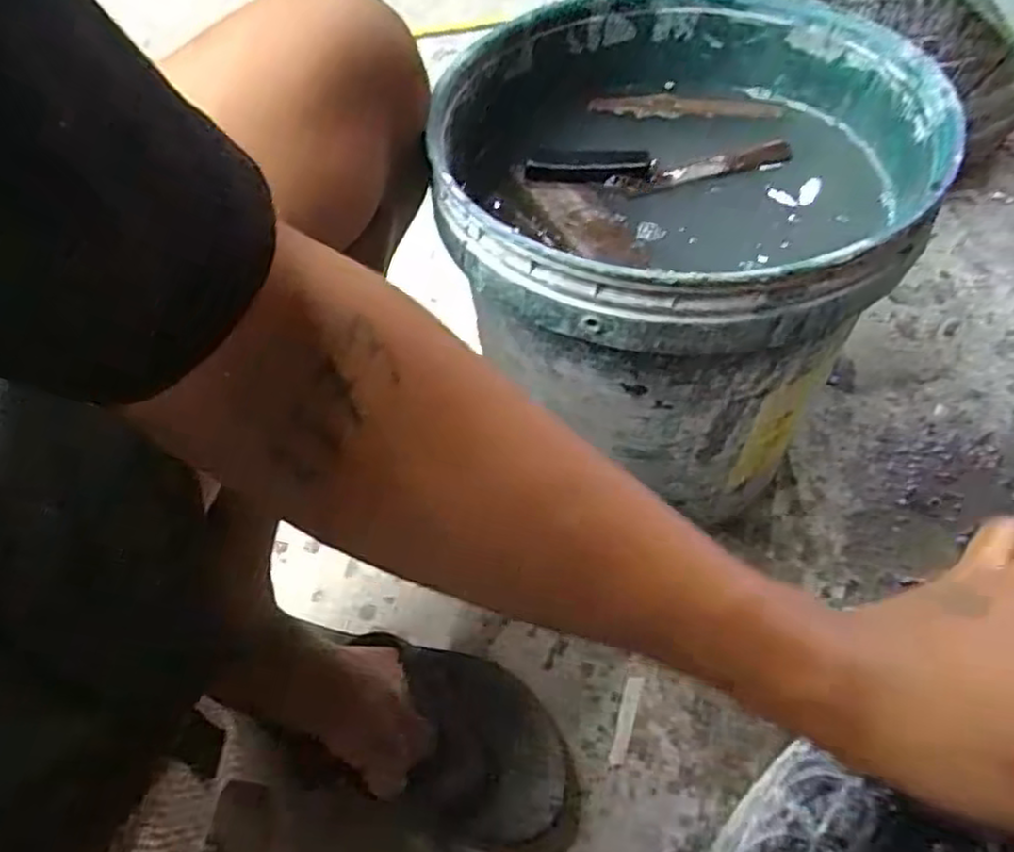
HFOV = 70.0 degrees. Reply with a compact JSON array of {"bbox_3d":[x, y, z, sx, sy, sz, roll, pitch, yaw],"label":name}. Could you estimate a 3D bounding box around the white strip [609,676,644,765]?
[{"bbox_3d":[0.088,0.218,0.539,0.012,0.004,0.064,13,57,14],"label":"white strip"}]

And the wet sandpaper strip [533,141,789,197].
[{"bbox_3d":[0.101,-0.178,0.499,0.172,0.017,0.029,-3,54,3],"label":"wet sandpaper strip"}]

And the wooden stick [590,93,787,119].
[{"bbox_3d":[0.133,-0.242,0.546,0.138,0.011,0.018,6,55,10],"label":"wooden stick"}]

